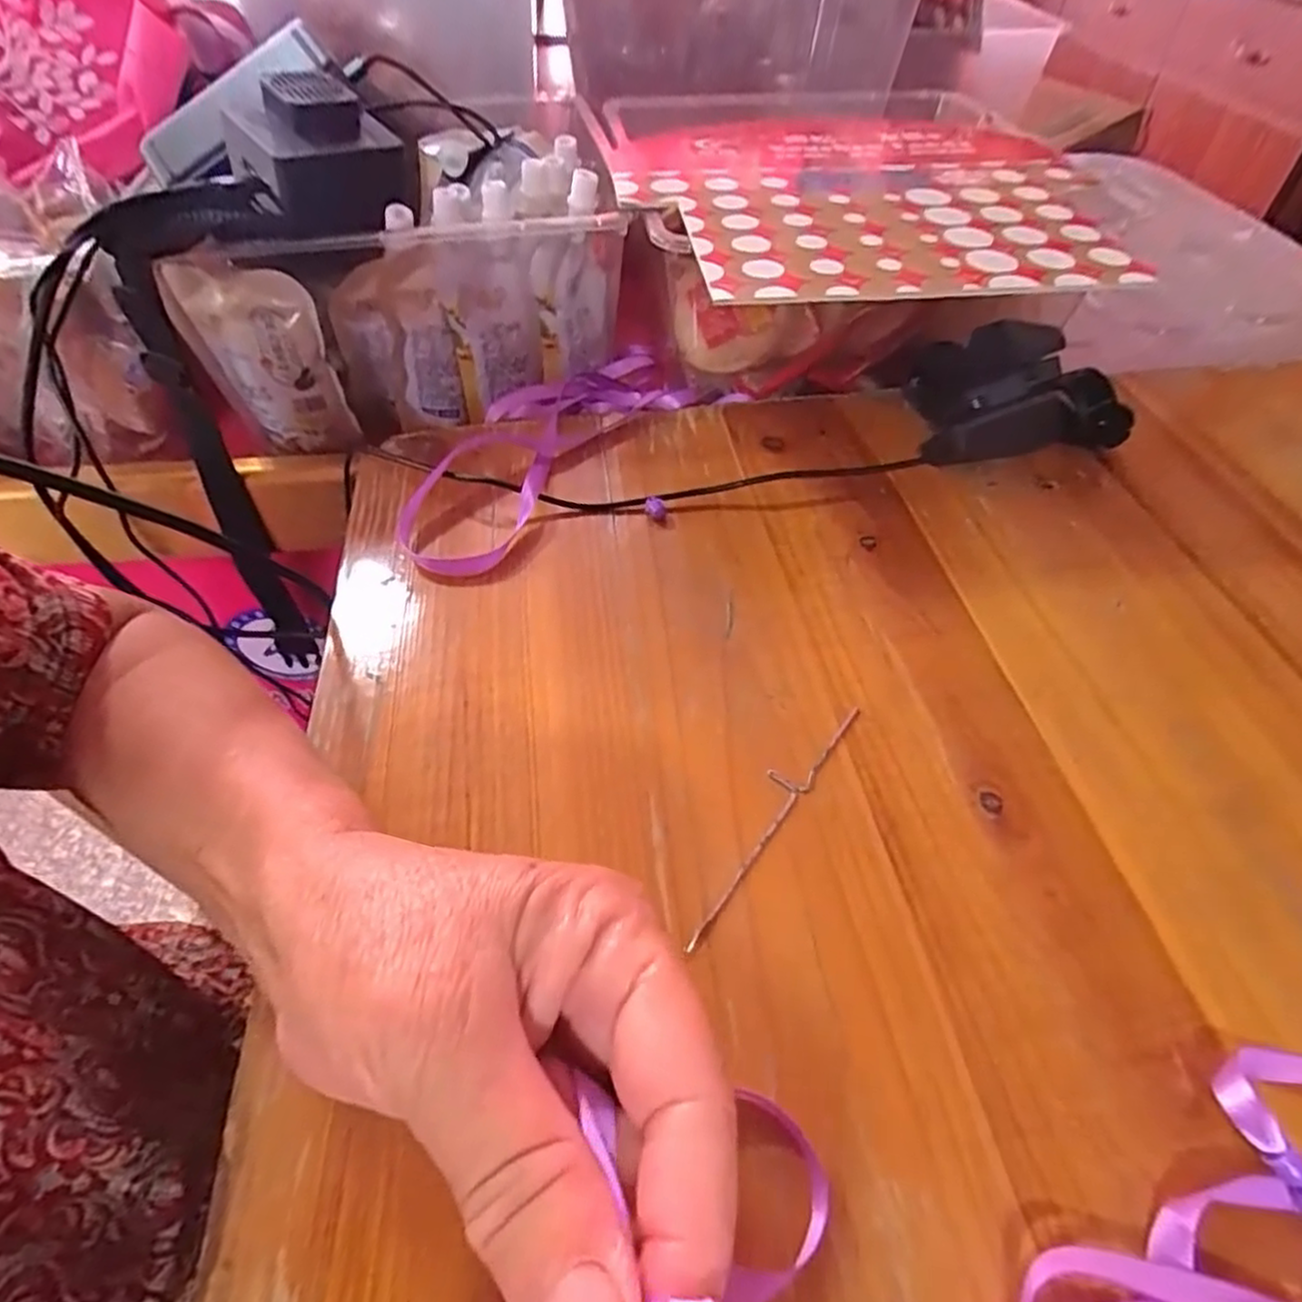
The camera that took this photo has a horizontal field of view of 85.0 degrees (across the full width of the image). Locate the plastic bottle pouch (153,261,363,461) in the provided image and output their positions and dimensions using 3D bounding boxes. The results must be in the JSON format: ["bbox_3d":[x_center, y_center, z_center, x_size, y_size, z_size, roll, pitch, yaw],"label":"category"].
[{"bbox_3d":[-0.245,-0.182,0.456,0.081,0.124,0.020,3,51,3],"label":"plastic bottle pouch"}]

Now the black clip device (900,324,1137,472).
[{"bbox_3d":[0.211,-0.152,0.419,0.121,0.048,0.087,-6,50,-5],"label":"black clip device"}]

